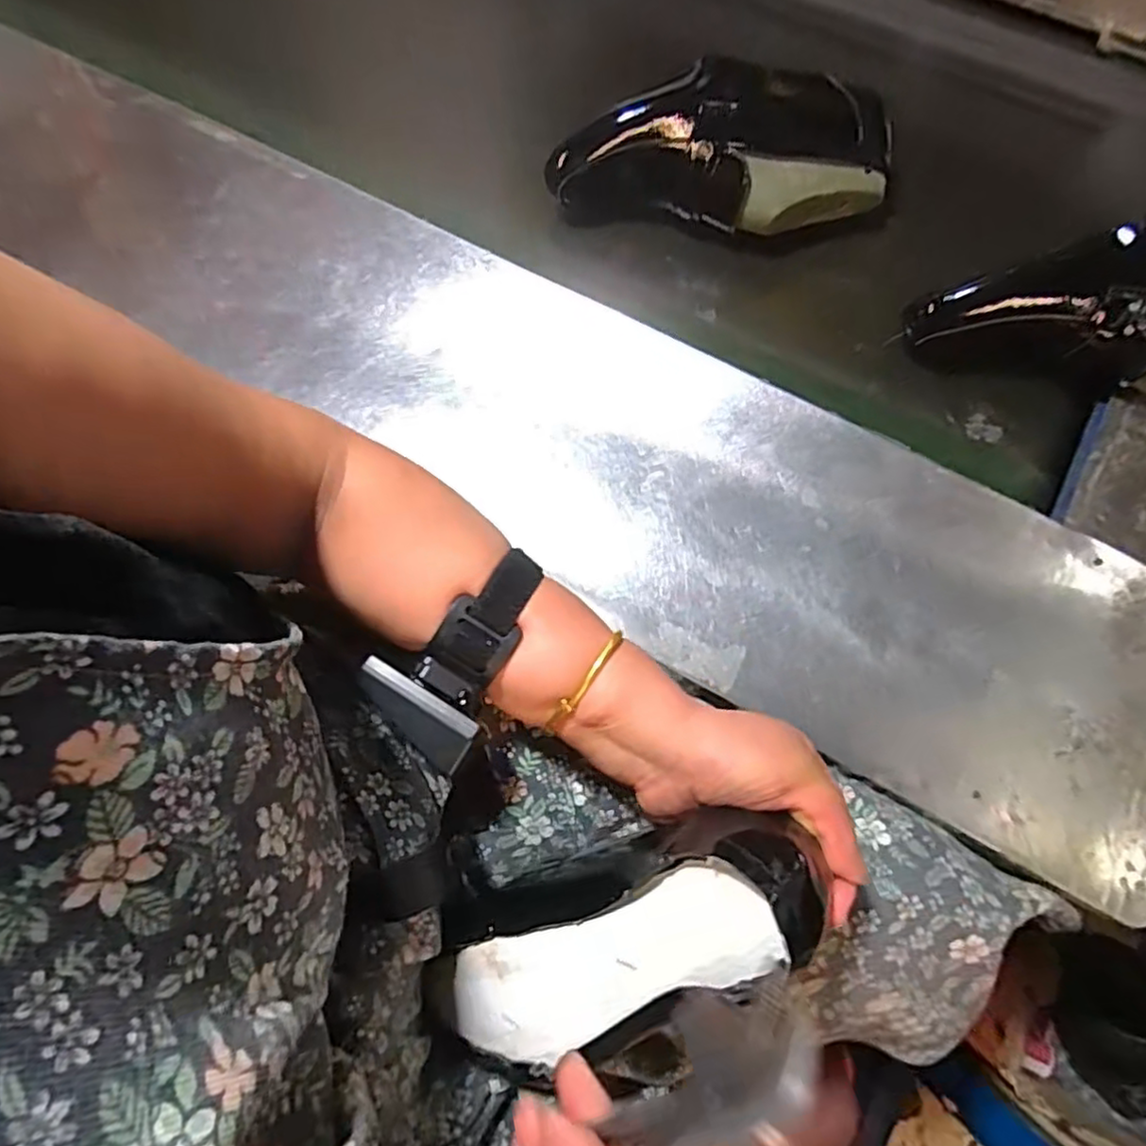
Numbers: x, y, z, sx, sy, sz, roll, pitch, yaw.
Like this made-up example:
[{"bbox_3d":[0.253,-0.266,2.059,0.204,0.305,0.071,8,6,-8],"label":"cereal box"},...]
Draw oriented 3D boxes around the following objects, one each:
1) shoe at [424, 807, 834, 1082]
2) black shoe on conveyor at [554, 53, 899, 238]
[{"bbox_3d":[0.016,0.188,0.335,0.232,0.052,0.066,-38,73,25],"label":"shoe"},{"bbox_3d":[0.126,-0.332,0.542,0.275,0.092,0.098,-11,76,0],"label":"black shoe on conveyor"}]

